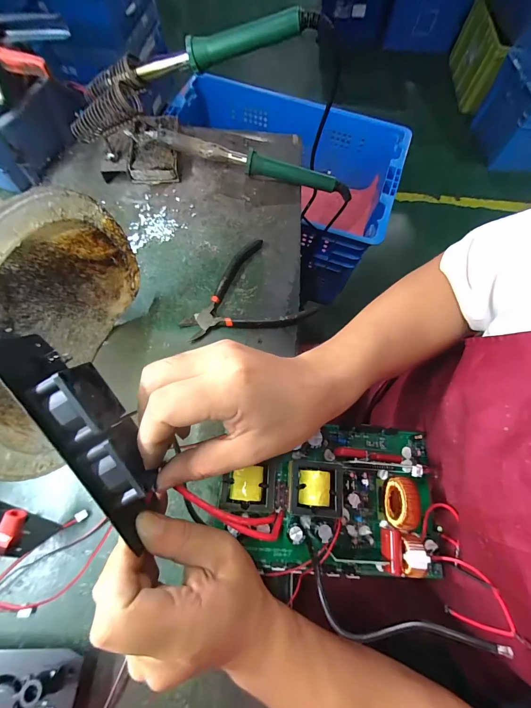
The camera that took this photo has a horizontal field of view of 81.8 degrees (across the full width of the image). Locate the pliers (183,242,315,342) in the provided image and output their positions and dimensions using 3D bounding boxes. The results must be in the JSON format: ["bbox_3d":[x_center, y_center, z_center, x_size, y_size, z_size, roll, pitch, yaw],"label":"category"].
[{"bbox_3d":[-0.032,-0.061,0.359,0.138,0.012,0.123,-33,72,-13],"label":"pliers"}]

